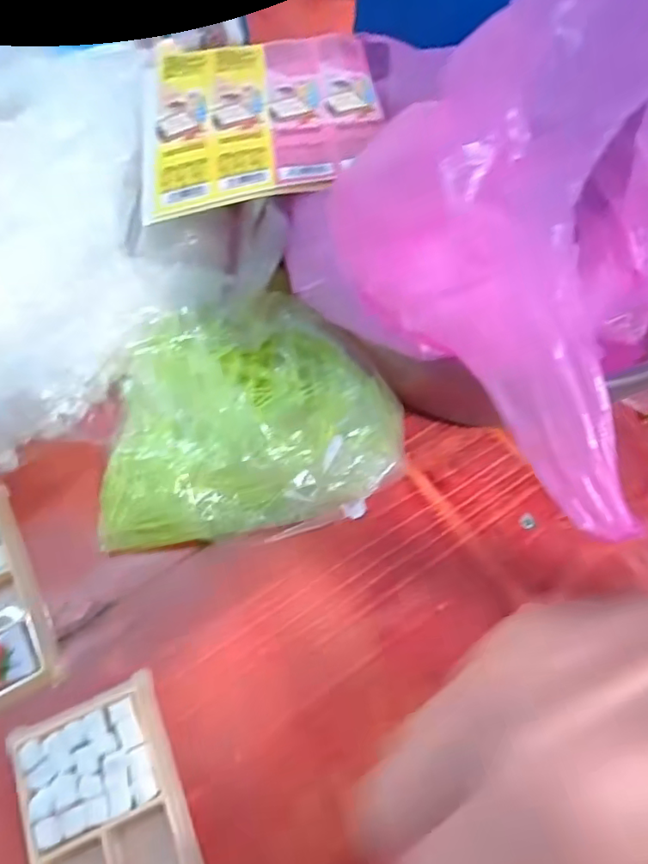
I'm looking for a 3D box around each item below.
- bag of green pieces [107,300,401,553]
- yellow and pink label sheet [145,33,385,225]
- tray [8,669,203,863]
[{"bbox_3d":[-0.050,-0.008,0.367,0.194,0.065,0.158,-2,62,-5],"label":"bag of green pieces"},{"bbox_3d":[-0.045,-0.229,0.386,0.164,0.011,0.178,-9,61,1],"label":"yellow and pink label sheet"},{"bbox_3d":[-0.108,0.207,0.276,0.075,0.011,0.135,-21,65,-14],"label":"tray"}]

